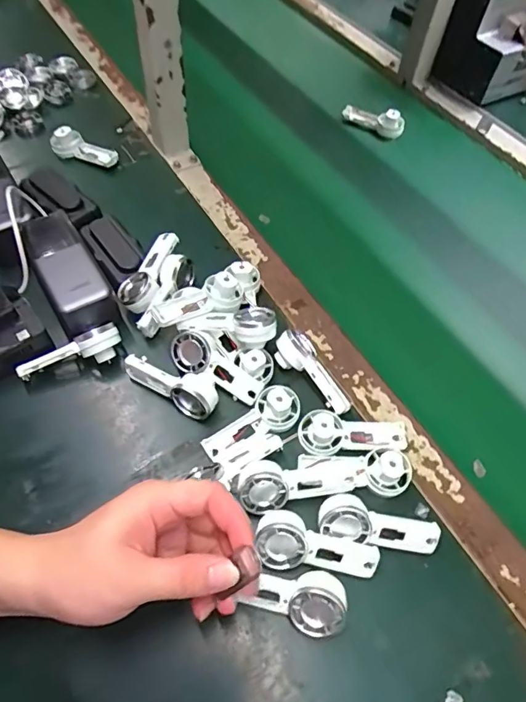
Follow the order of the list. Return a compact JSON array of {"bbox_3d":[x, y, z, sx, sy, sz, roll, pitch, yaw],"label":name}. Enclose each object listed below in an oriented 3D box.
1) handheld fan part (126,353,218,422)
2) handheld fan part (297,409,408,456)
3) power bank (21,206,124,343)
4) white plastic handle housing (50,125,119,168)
[{"bbox_3d":[-0.081,0.025,0.429,0.091,0.026,0.032,30,61,17],"label":"handheld fan part"},{"bbox_3d":[0.081,0.073,0.415,0.095,0.035,0.034,0,57,-2],"label":"handheld fan part"},{"bbox_3d":[-0.196,-0.077,0.475,0.057,0.043,0.136,-26,61,-18],"label":"power bank"},{"bbox_3d":[-0.230,-0.256,0.611,0.084,0.036,0.031,26,60,14],"label":"white plastic handle housing"}]

